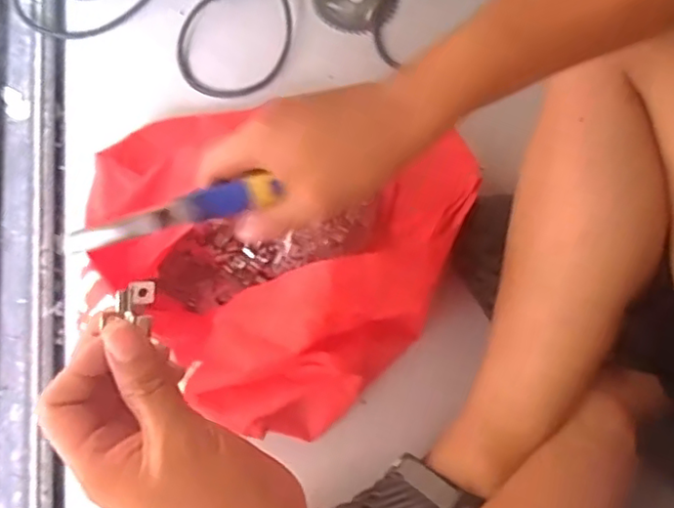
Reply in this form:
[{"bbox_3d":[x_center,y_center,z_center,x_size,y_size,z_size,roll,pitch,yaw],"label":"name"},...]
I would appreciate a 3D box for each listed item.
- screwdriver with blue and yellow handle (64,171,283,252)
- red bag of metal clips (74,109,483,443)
[{"bbox_3d":[-0.090,-0.023,0.347,0.113,0.012,0.017,-19,75,-19],"label":"screwdriver with blue and yellow handle"},{"bbox_3d":[-0.081,0.006,0.564,0.325,0.142,0.267,22,75,4],"label":"red bag of metal clips"}]

